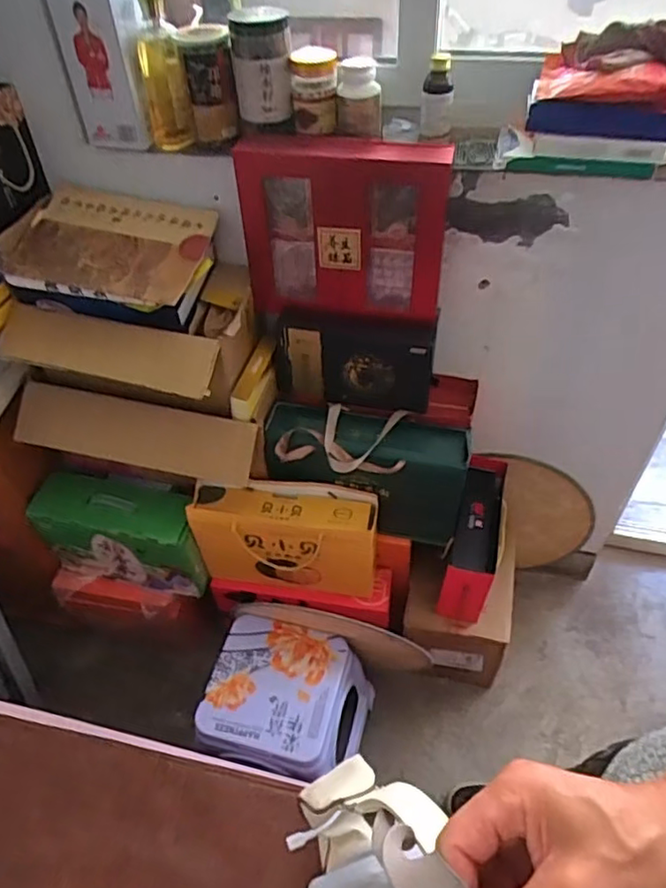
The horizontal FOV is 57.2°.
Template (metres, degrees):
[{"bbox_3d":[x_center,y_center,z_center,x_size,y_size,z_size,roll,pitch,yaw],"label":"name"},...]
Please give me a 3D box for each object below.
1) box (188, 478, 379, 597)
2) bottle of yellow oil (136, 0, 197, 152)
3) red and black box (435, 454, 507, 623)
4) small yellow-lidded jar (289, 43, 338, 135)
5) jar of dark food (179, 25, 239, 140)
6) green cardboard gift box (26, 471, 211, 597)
[{"bbox_3d":[-0.094,0.189,1.217,0.349,0.237,0.101,1,47,5],"label":"box"},{"bbox_3d":[-0.261,-0.561,0.943,0.061,0.210,0.072,-16,48,-15],"label":"bottle of yellow oil"},{"bbox_3d":[0.303,0.198,1.293,0.099,0.165,0.318,12,49,14],"label":"red and black box"},{"bbox_3d":[-0.027,-0.530,0.921,0.078,0.096,0.068,-1,47,2],"label":"small yellow-lidded jar"},{"bbox_3d":[-0.189,-0.554,0.941,0.072,0.148,0.067,-9,47,-8],"label":"jar of dark food"},{"bbox_3d":[-0.427,0.182,1.272,0.338,0.191,0.128,7,48,10],"label":"green cardboard gift box"}]

